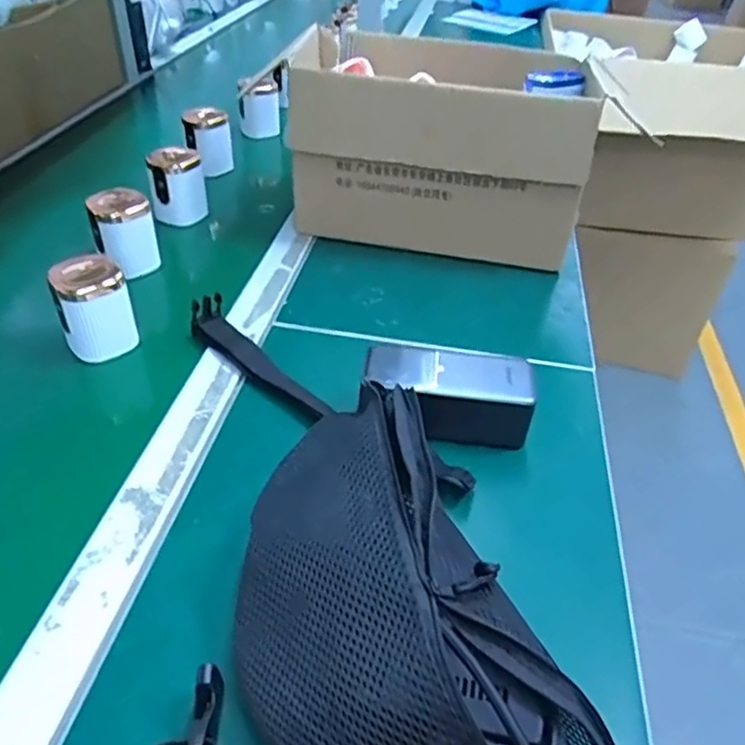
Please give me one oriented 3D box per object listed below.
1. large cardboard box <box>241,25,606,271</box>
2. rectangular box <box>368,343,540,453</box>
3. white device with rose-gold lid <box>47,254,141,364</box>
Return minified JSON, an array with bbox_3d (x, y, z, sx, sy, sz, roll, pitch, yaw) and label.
[{"bbox_3d":[0.076,-0.263,0.731,0.312,0.187,0.230,11,40,8],"label":"large cardboard box"},{"bbox_3d":[0.057,0.017,0.495,0.120,0.063,0.058,3,40,-1],"label":"rectangular box"},{"bbox_3d":[-0.239,-0.056,0.552,0.057,0.072,0.047,-15,44,-21],"label":"white device with rose-gold lid"}]

